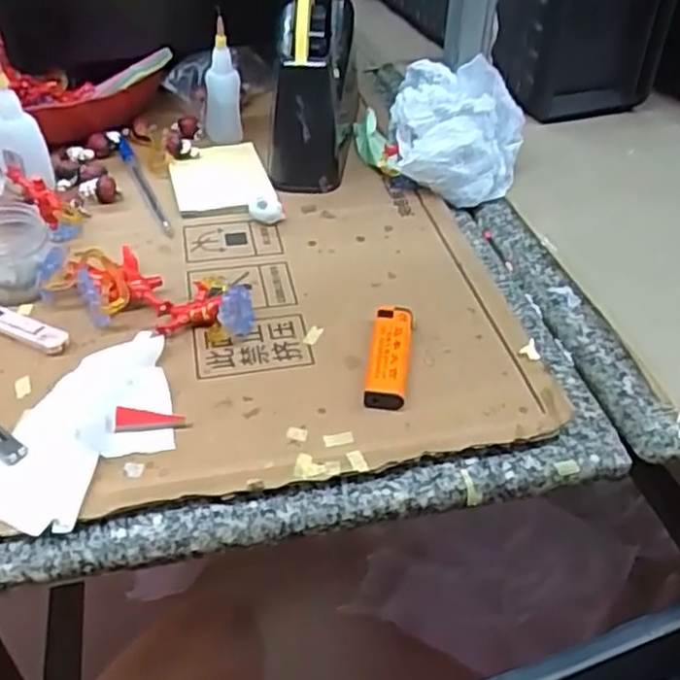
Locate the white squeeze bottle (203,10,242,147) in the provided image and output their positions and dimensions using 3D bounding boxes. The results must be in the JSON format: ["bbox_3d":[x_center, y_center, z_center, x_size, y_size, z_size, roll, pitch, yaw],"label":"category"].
[{"bbox_3d":[-0.101,-0.219,0.611,0.030,0.101,0.025,-9,44,-14],"label":"white squeeze bottle"}]

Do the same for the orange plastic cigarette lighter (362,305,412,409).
[{"bbox_3d":[0.029,0.009,0.426,0.023,0.014,0.077,7,42,4],"label":"orange plastic cigarette lighter"}]

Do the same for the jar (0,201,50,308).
[{"bbox_3d":[-0.217,-0.056,0.470,0.055,0.042,0.060,-16,46,-20],"label":"jar"}]

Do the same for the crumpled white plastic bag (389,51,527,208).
[{"bbox_3d":[0.094,-0.168,0.580,0.104,0.085,0.086,8,42,5],"label":"crumpled white plastic bag"}]

